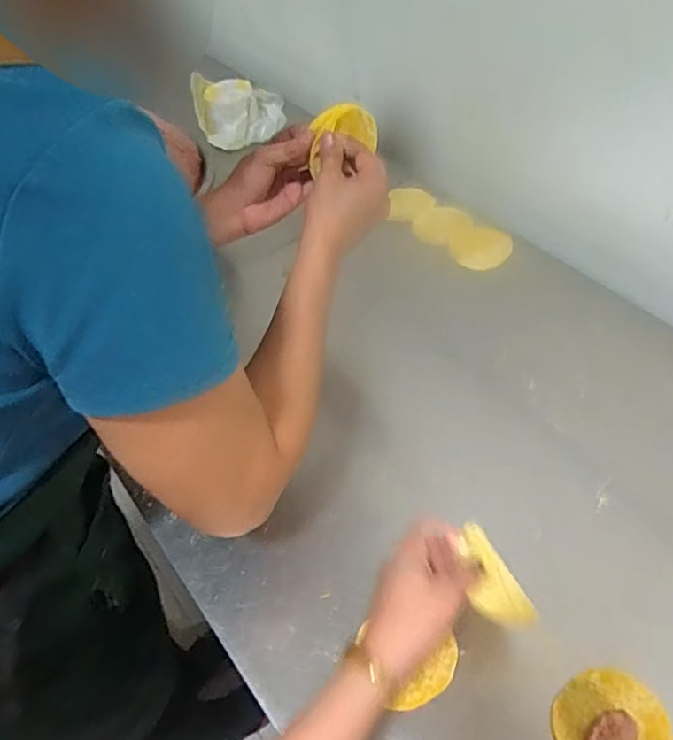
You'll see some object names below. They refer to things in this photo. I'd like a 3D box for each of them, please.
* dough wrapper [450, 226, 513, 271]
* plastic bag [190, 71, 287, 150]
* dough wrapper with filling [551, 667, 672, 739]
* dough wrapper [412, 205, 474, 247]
[{"bbox_3d":[0.195,-0.167,0.810,0.080,0.004,0.080,-5,53,6],"label":"dough wrapper"},{"bbox_3d":[-0.164,-0.445,1.012,0.150,0.075,0.109,-11,51,-5],"label":"plastic bag"},{"bbox_3d":[0.207,0.265,0.445,0.085,0.028,0.074,-30,55,-19],"label":"dough wrapper with filling"},{"bbox_3d":[0.151,-0.209,0.851,0.084,0.004,0.070,-38,57,-22],"label":"dough wrapper"}]

